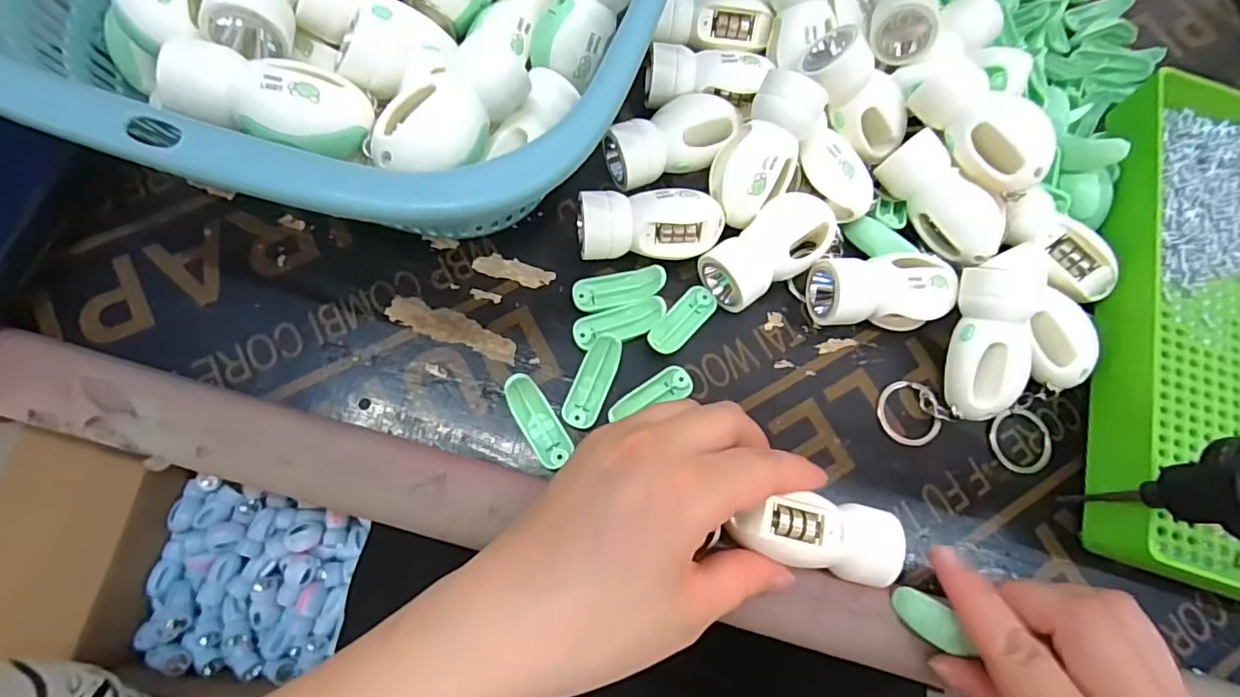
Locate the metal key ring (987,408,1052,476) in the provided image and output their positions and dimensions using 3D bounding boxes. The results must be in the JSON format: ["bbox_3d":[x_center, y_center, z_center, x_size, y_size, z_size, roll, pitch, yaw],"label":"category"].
[{"bbox_3d":[0.186,0.043,0.264,0.029,0.006,0.030,2,74,-6],"label":"metal key ring"}]

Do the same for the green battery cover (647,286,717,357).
[{"bbox_3d":[0.029,-0.012,0.256,0.015,0.010,0.040,45,77,-4],"label":"green battery cover"}]

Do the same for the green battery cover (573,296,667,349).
[{"bbox_3d":[0.000,-0.011,0.253,0.041,0.010,0.015,-16,76,-11],"label":"green battery cover"}]

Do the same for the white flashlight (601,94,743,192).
[{"bbox_3d":[0.024,-0.096,0.270,0.063,0.028,0.030,-22,78,-12],"label":"white flashlight"}]

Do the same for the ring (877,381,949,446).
[{"bbox_3d":[0.133,0.030,0.262,0.028,0.006,0.030,2,74,-6],"label":"ring"}]

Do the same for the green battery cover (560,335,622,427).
[{"bbox_3d":[-0.012,0.015,0.247,0.015,0.009,0.040,23,73,0],"label":"green battery cover"}]

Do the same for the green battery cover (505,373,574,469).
[{"bbox_3d":[-0.035,0.030,0.239,0.015,0.004,0.041,-31,96,-19],"label":"green battery cover"}]

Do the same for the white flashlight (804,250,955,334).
[{"bbox_3d":[0.117,-0.024,0.260,0.063,0.026,0.033,-8,75,-9],"label":"white flashlight"}]

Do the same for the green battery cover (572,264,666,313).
[{"bbox_3d":[0.000,-0.027,0.255,0.041,0.007,0.015,-11,75,-9],"label":"green battery cover"}]

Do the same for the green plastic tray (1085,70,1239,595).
[{"bbox_3d":[0.303,-0.011,0.264,0.167,0.034,0.252,15,73,-2],"label":"green plastic tray"}]

